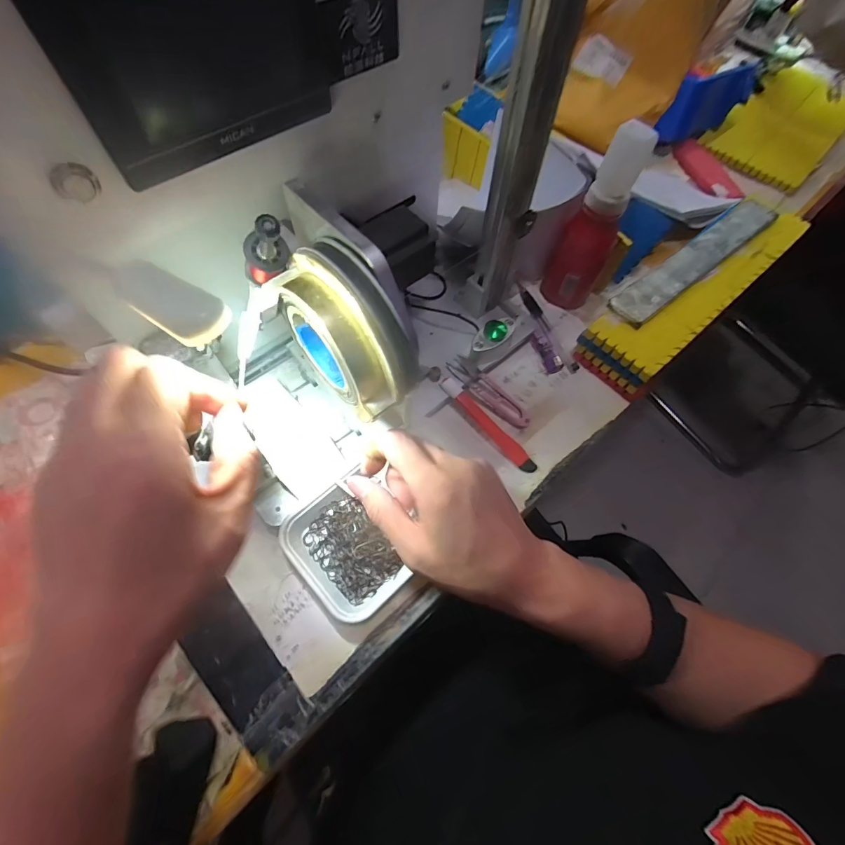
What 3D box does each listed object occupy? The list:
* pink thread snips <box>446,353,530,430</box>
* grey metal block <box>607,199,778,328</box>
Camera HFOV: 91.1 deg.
[{"bbox_3d":[0.067,-0.030,0.424,0.097,0.020,0.025,37,68,14],"label":"pink thread snips"},{"bbox_3d":[0.309,-0.186,0.463,0.274,0.010,0.043,-35,71,-17],"label":"grey metal block"}]

